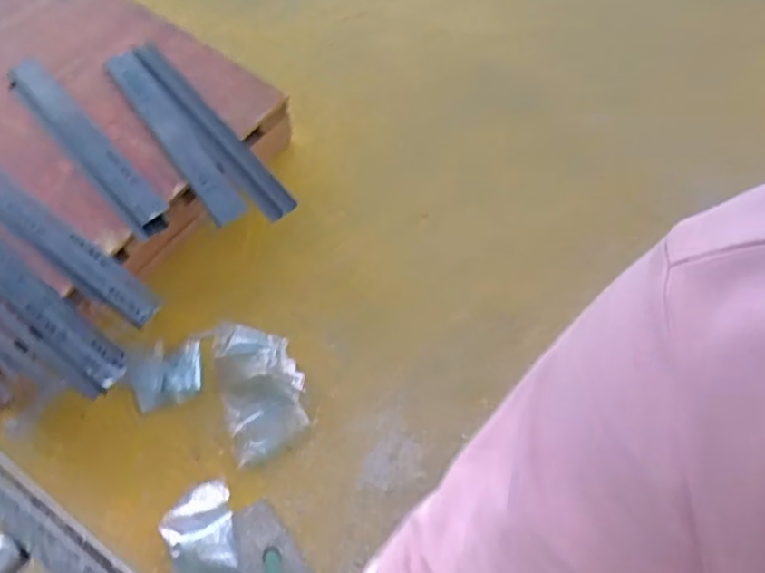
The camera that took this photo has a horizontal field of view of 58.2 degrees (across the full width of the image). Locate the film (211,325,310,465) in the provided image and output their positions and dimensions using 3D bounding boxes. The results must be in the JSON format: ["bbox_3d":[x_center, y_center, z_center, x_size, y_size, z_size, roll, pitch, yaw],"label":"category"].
[{"bbox_3d":[-0.254,0.197,1.430,0.170,0.062,0.305,-14,63,-10],"label":"film"}]

